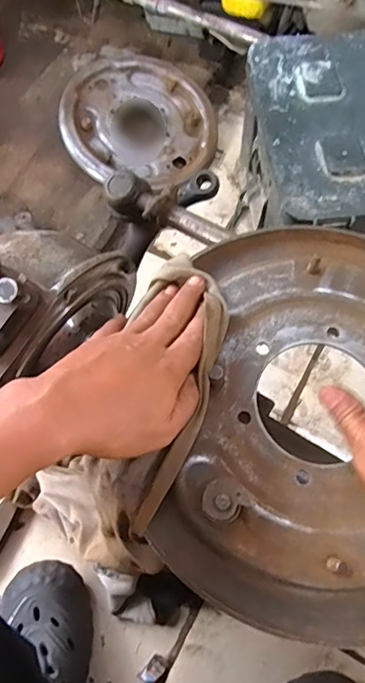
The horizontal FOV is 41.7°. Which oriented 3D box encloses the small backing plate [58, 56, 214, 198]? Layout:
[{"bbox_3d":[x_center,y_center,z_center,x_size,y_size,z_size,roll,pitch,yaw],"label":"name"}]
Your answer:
[{"bbox_3d":[-0.086,-0.433,0.954,0.302,0.048,0.302,2,81,-12],"label":"small backing plate"}]

